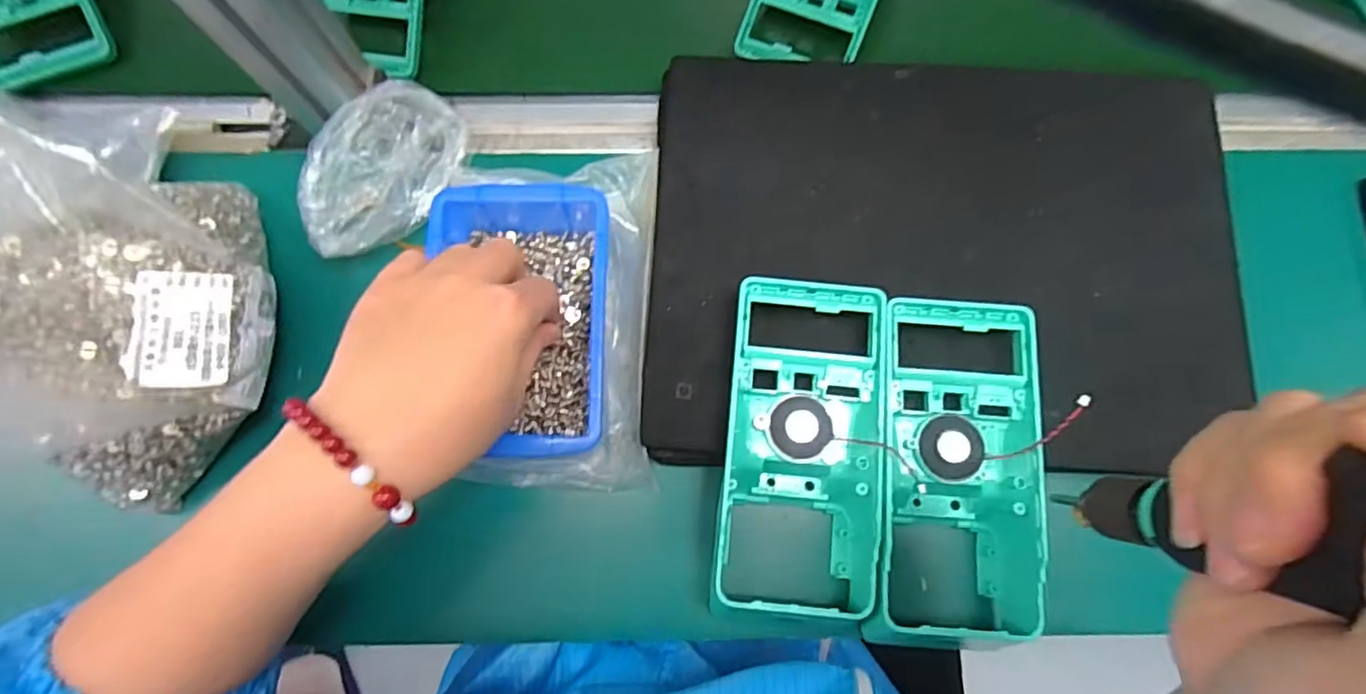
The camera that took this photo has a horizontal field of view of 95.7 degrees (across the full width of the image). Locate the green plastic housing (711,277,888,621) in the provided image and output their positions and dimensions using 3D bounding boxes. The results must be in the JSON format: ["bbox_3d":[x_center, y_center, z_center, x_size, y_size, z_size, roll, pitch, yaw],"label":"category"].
[{"bbox_3d":[0.064,0.051,0.329,0.084,0.021,0.172,5,78,0],"label":"green plastic housing"}]

